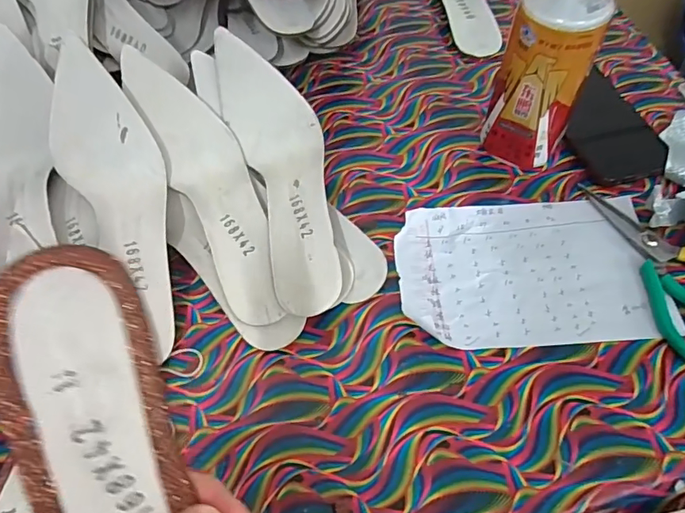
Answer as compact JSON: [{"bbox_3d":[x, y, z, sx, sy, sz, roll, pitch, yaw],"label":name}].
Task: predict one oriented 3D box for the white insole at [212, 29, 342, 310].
[{"bbox_3d":[-0.045,-0.072,0.399,0.070,0.086,0.240,-16,59,-8],"label":"white insole"}]

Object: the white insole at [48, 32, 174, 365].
[{"bbox_3d":[-0.177,-0.048,0.382,0.075,0.030,0.252,-20,80,-10],"label":"white insole"}]

